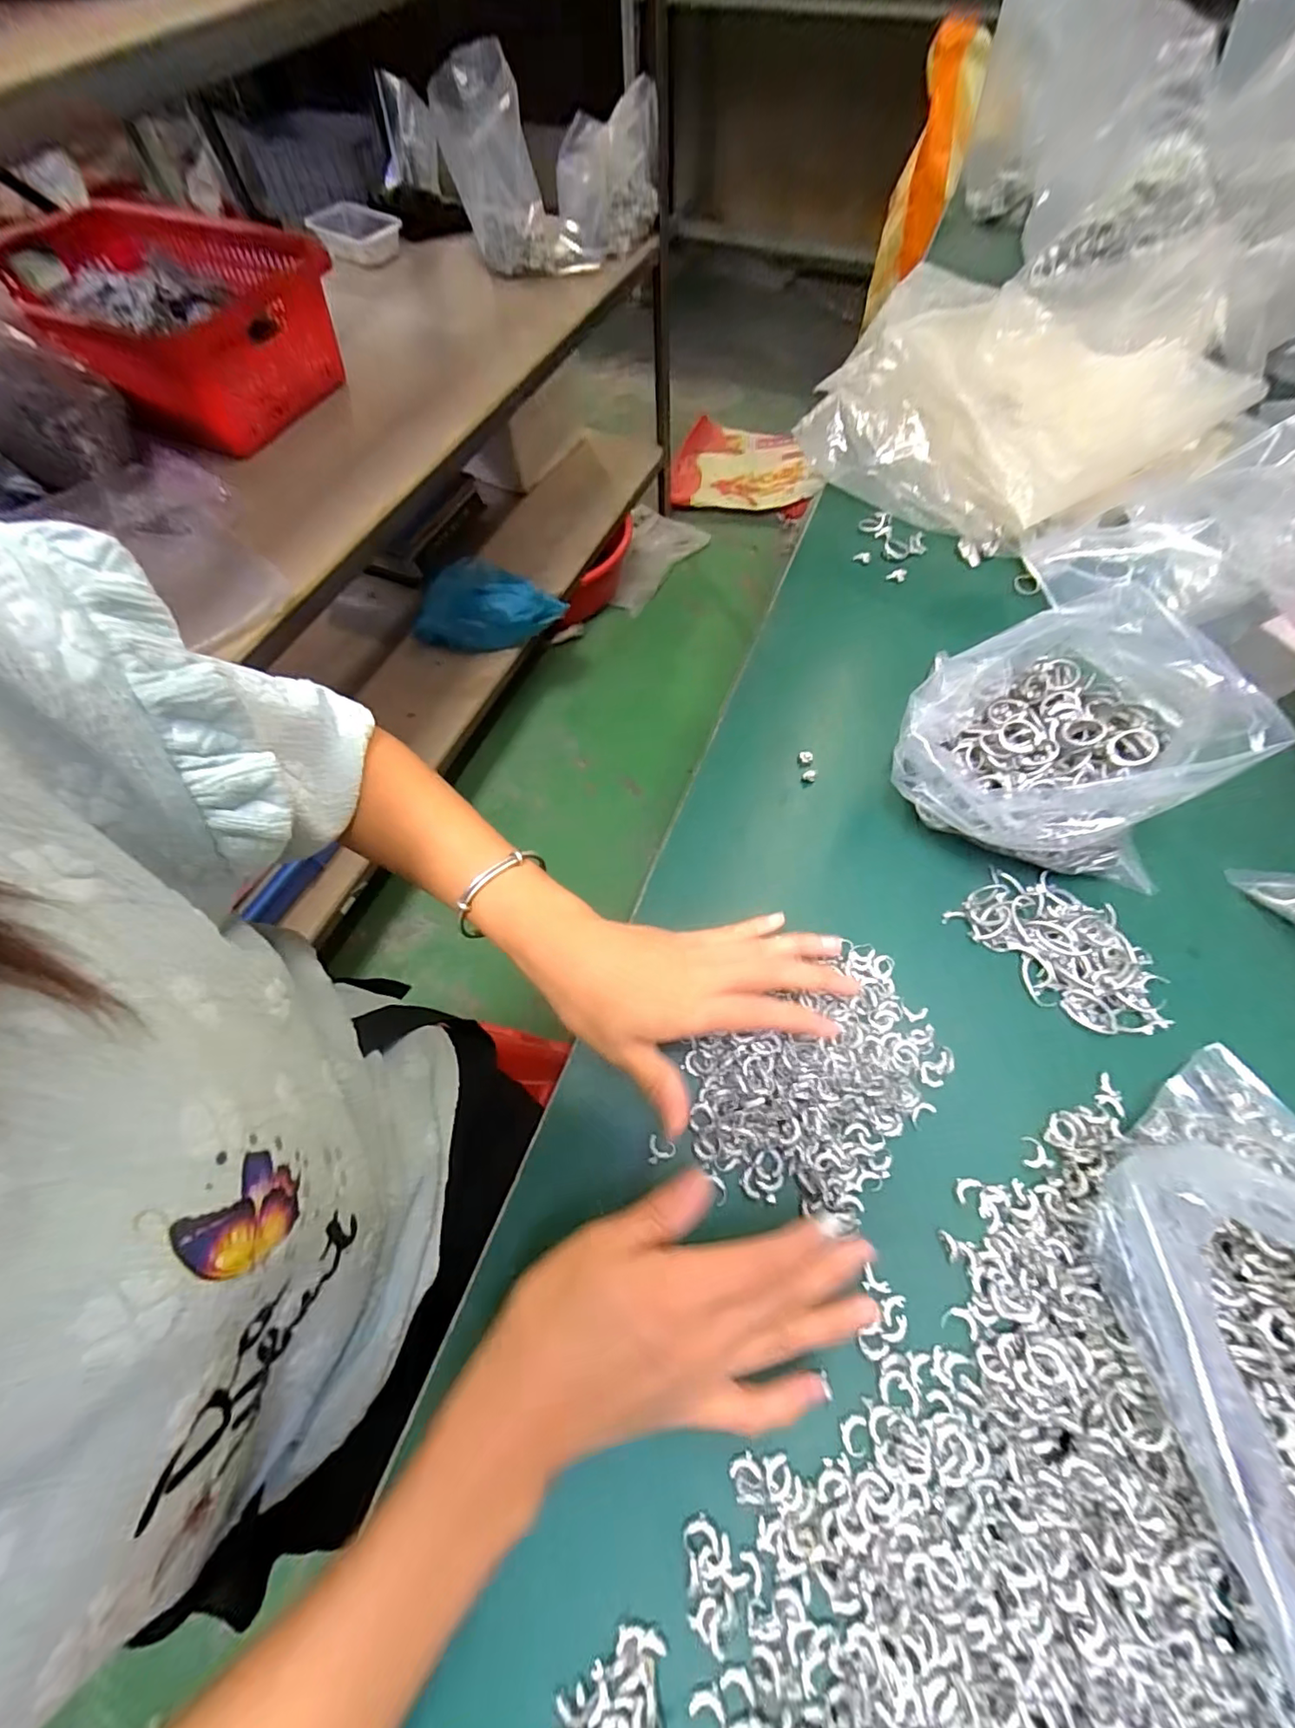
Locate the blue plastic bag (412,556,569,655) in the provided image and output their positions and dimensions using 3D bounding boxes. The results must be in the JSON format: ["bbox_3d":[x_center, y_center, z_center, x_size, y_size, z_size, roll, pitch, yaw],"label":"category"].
[{"bbox_3d":[-0.319,-0.496,1.106,0.306,0.148,0.113,-12,65,-3],"label":"blue plastic bag"}]

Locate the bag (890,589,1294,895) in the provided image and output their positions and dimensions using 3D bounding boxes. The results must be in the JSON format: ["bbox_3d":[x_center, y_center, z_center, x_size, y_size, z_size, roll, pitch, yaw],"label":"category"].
[{"bbox_3d":[0.232,-0.072,0.333,0.159,0.118,0.124,2,65,3],"label":"bag"}]

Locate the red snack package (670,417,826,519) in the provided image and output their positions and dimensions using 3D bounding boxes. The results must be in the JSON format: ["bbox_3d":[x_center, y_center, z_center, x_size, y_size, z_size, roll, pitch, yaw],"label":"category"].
[{"bbox_3d":[0.268,-1.109,1.572,0.390,0.079,0.340,10,65,7],"label":"red snack package"}]

